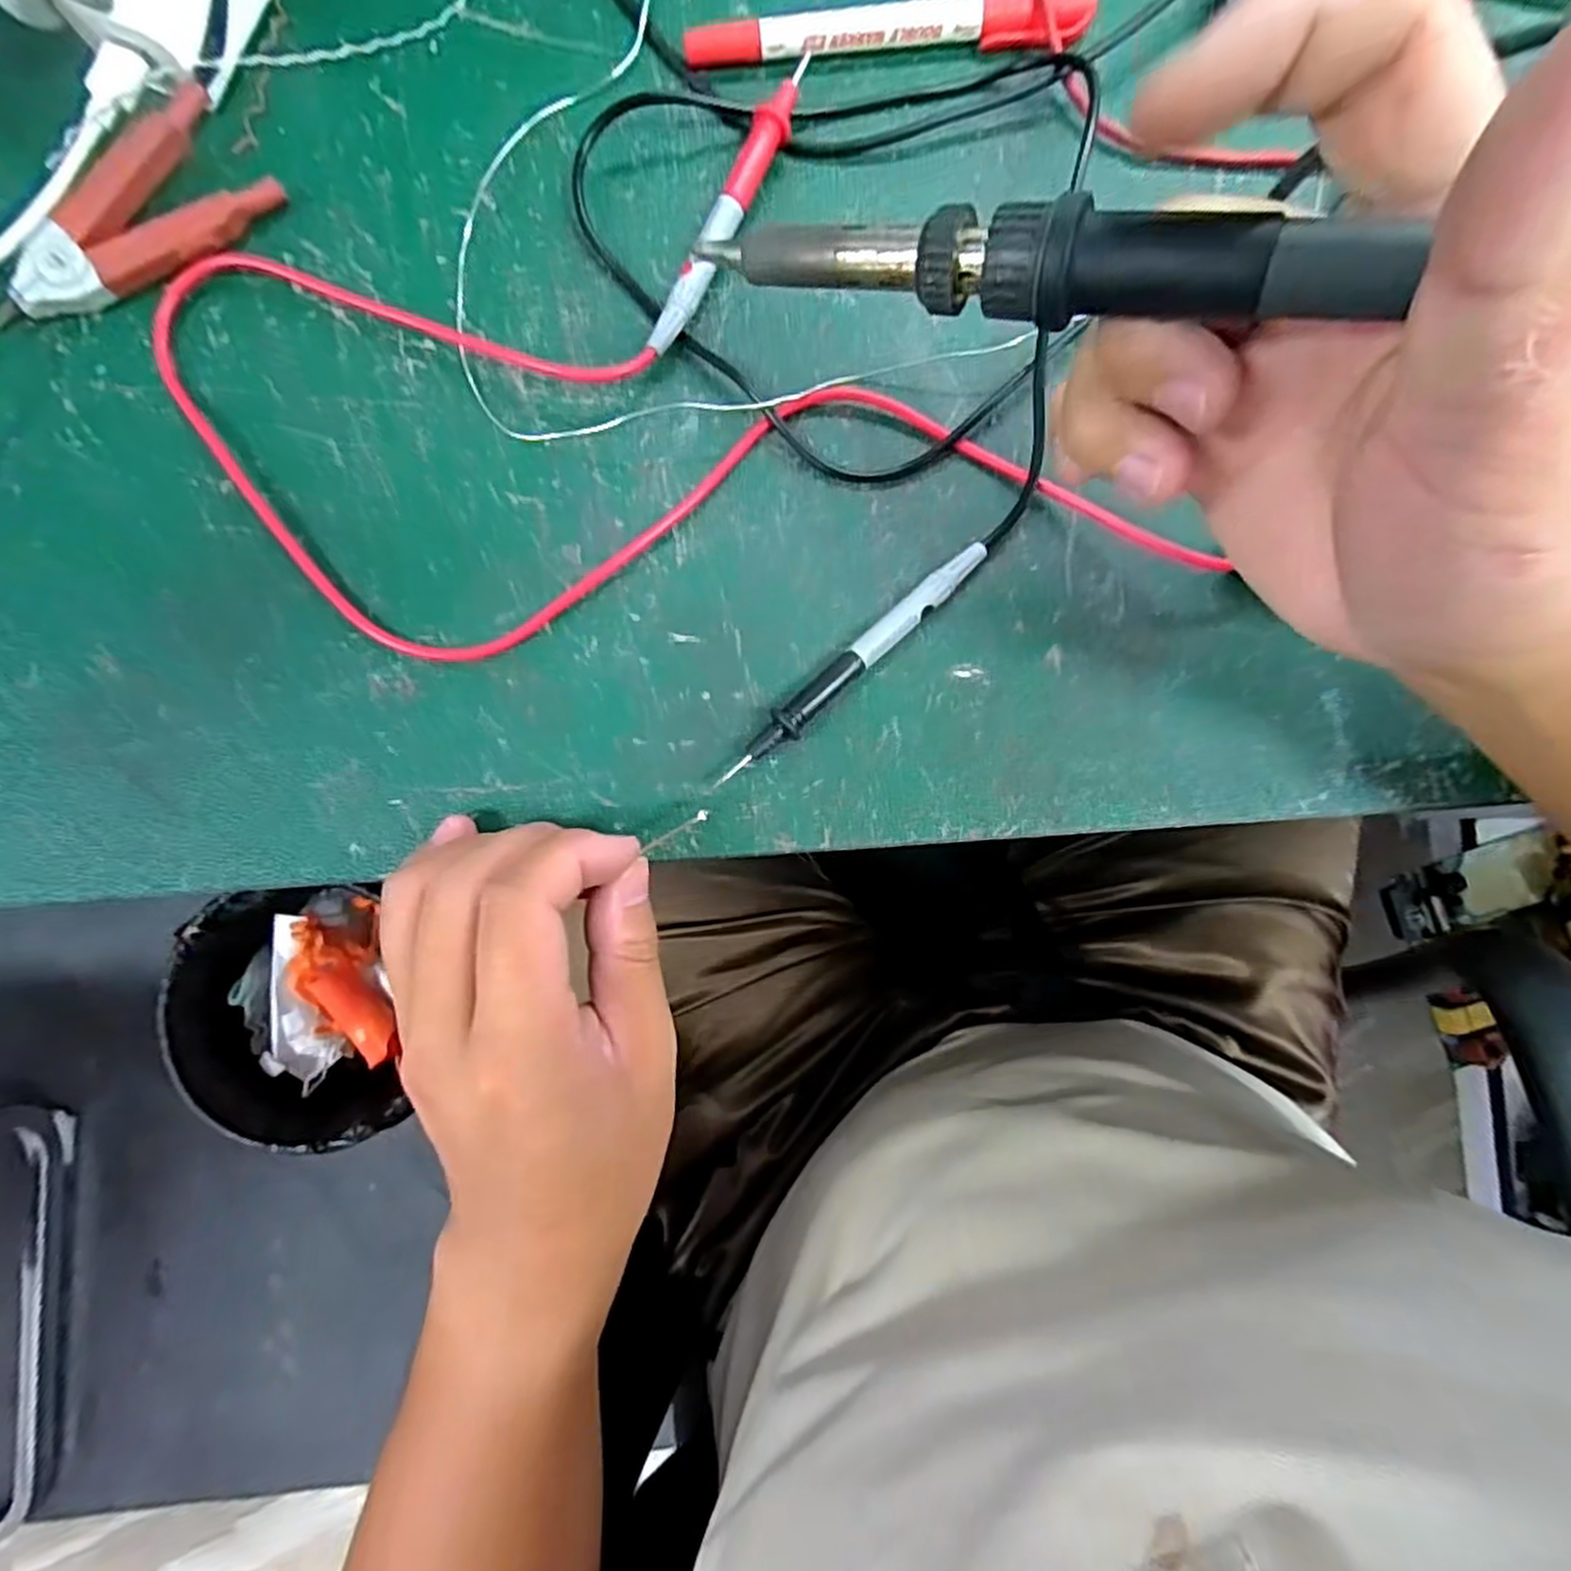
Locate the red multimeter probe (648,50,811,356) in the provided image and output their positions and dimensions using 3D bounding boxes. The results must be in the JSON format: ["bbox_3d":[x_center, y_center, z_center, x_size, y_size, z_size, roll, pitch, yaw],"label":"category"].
[{"bbox_3d":[-0.017,-0.190,0.251,0.012,0.013,0.109,24,88,0],"label":"red multimeter probe"}]

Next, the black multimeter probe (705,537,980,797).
[{"bbox_3d":[0.022,-0.040,0.244,0.111,0.011,0.010,-41,89,-2],"label":"black multimeter probe"}]

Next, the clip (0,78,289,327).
[{"bbox_3d":[-0.214,-0.182,0.247,0.090,0.014,0.043,-42,89,-2],"label":"clip"}]

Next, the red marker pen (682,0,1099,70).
[{"bbox_3d":[0.035,-0.256,0.256,0.137,0.012,0.014,-5,88,-1],"label":"red marker pen"}]

